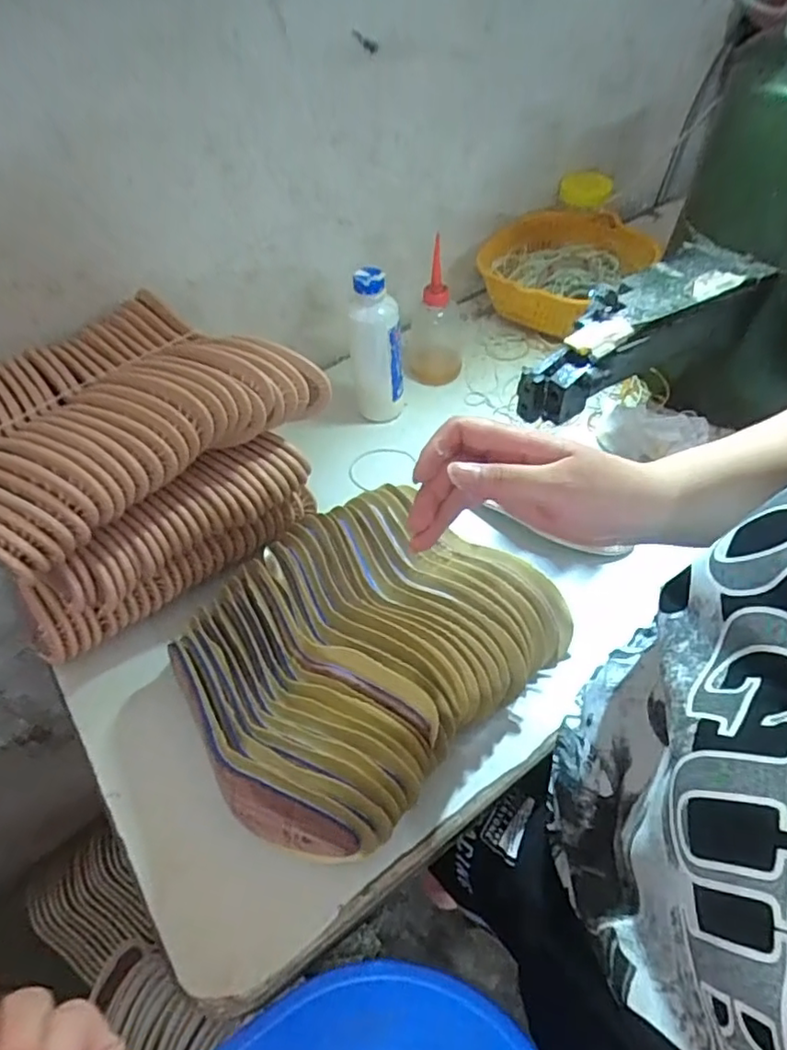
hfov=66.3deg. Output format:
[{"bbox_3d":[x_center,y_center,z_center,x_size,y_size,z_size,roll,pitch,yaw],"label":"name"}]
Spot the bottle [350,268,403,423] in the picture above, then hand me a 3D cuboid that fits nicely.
[{"bbox_3d":[-0.018,-0.199,0.675,0.057,0.179,0.057,-9,51,-2],"label":"bottle"}]

